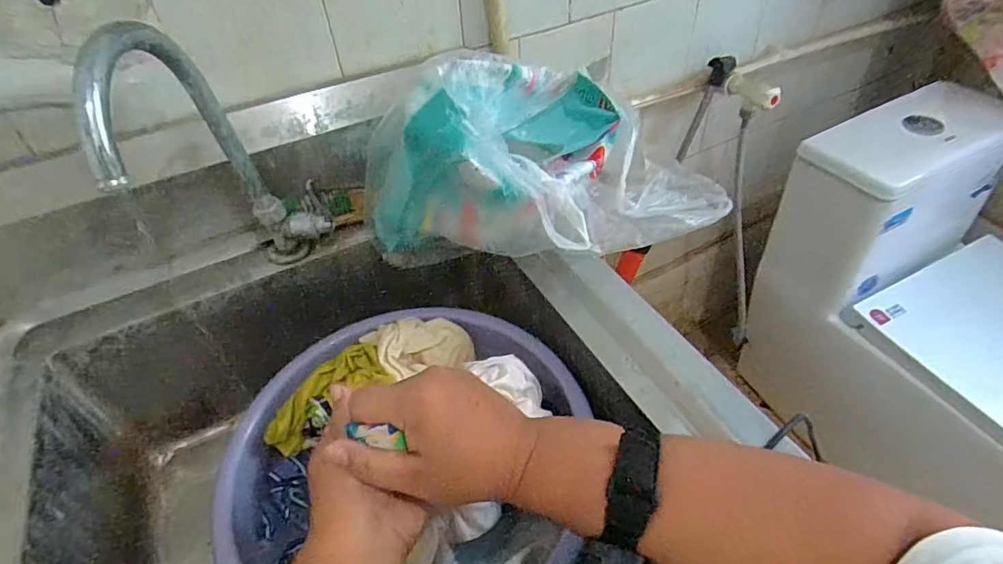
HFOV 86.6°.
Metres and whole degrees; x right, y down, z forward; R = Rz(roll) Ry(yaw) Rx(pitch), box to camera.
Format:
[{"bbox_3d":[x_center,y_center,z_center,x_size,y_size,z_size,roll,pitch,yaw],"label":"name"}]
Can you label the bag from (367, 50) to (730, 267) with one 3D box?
[{"bbox_3d":[0.047,-0.119,0.523,0.352,0.169,0.163,-14,46,-9],"label":"bag"}]

